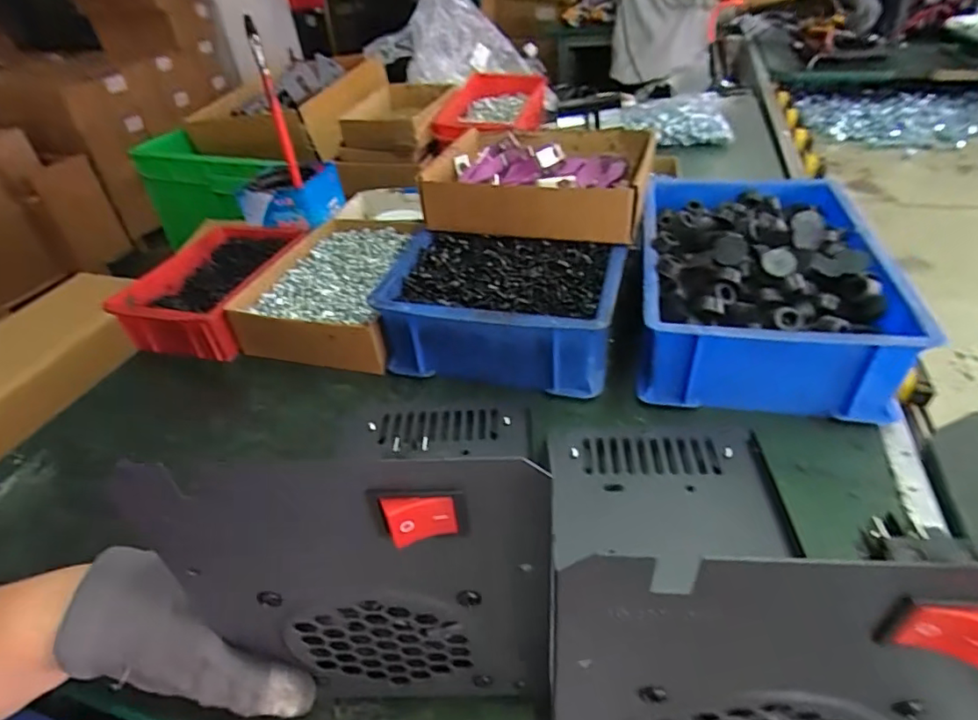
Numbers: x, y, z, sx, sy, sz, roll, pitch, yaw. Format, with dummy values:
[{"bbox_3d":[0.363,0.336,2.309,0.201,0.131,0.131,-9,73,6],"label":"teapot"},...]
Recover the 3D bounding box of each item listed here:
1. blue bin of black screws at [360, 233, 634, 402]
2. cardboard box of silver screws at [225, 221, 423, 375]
[{"bbox_3d":[0.012,-0.050,0.510,0.201,0.074,0.138,8,40,17],"label":"blue bin of black screws"},{"bbox_3d":[-0.160,-0.084,0.613,0.162,0.054,0.237,3,39,10],"label":"cardboard box of silver screws"}]

